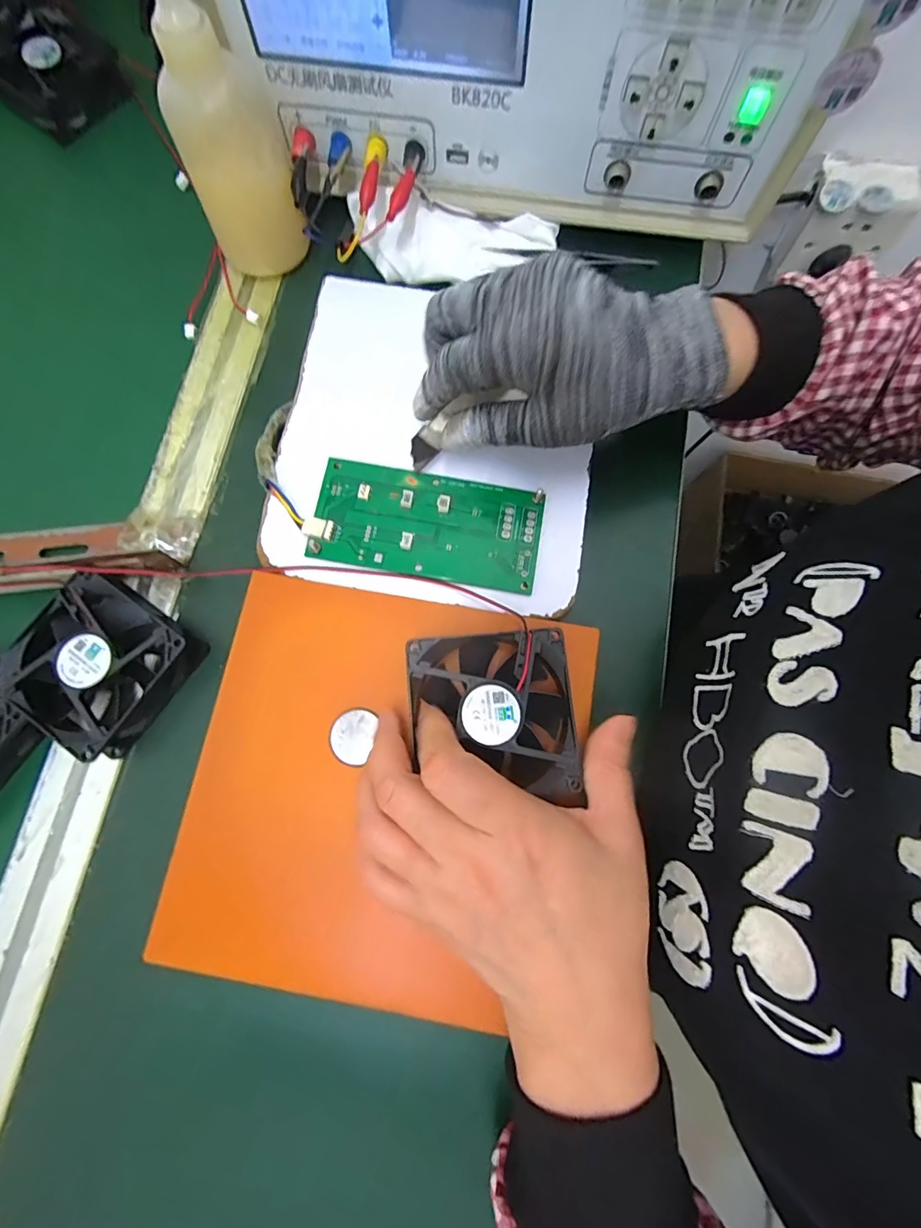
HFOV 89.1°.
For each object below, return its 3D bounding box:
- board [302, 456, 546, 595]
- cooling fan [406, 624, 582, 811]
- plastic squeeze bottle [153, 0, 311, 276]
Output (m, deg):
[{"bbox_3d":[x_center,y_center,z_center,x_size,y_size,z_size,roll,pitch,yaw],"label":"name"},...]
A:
[{"bbox_3d":[-0.020,-0.054,0.278,0.133,0.010,0.064,11,78,4],"label":"board"},{"bbox_3d":[0.016,0.051,0.240,0.079,0.029,0.079,-5,77,1],"label":"cooling fan"},{"bbox_3d":[-0.141,-0.288,0.273,0.063,0.149,0.062,-19,78,-3],"label":"plastic squeeze bottle"}]

